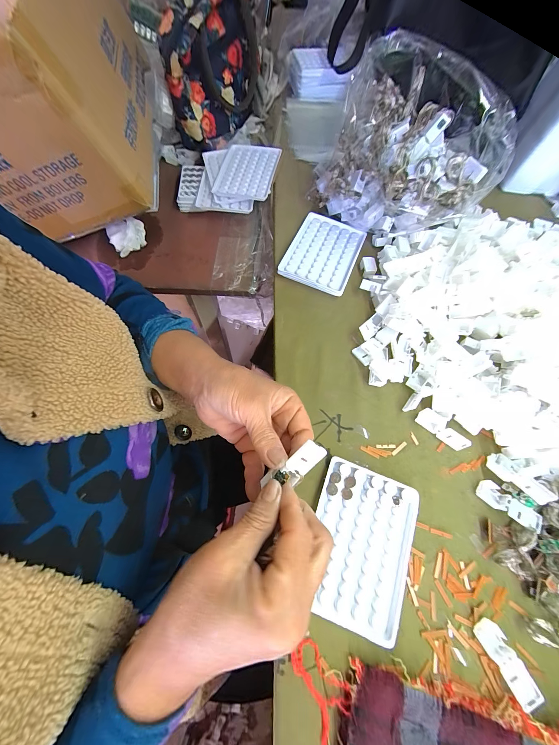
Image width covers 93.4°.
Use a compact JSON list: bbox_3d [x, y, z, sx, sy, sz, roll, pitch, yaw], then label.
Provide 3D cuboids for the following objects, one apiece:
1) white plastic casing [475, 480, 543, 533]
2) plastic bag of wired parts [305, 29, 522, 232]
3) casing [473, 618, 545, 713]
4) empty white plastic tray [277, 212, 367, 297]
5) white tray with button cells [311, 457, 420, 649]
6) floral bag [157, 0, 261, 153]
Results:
[{"bbox_3d":[0.232,0.135,0.266,0.057,0.012,0.019,39,71,12],"label":"white plastic casing"},{"bbox_3d":[0.178,-0.291,0.353,0.216,0.139,0.180,41,72,13],"label":"plastic bag of wired parts"},{"bbox_3d":[0.191,0.243,0.221,0.020,0.007,0.057,-25,71,-12],"label":"casing"},{"bbox_3d":[0.065,-0.175,0.384,0.093,0.017,0.127,22,69,6],"label":"empty white plastic tray"},{"bbox_3d":[0.077,0.162,0.250,0.094,0.016,0.129,20,69,5],"label":"white tray with button cells"},{"bbox_3d":[-0.104,-0.538,0.456,0.090,0.143,0.259,14,68,3],"label":"floral bag"}]

